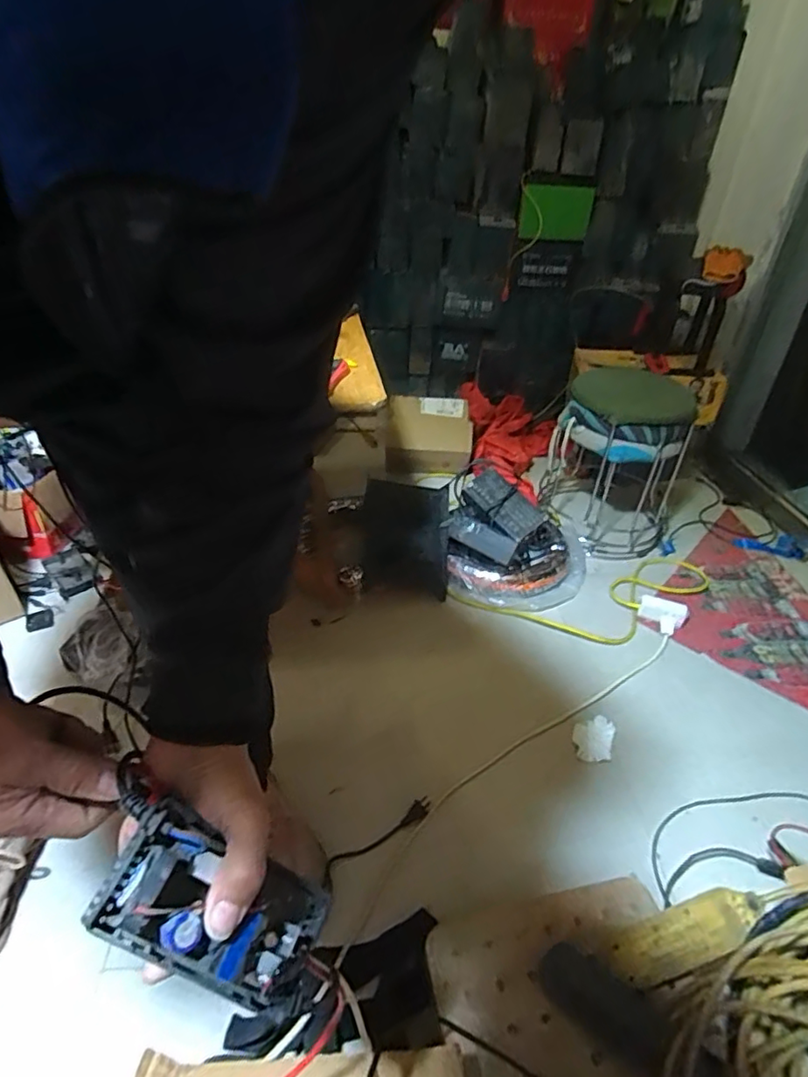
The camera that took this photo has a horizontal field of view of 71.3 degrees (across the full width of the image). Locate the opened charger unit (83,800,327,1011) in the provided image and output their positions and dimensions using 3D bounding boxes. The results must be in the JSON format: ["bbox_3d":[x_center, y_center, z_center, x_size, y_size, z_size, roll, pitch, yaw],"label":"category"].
[{"bbox_3d":[-0.107,0.218,0.329,0.135,0.041,0.067,40,37,-20],"label":"opened charger unit"}]

